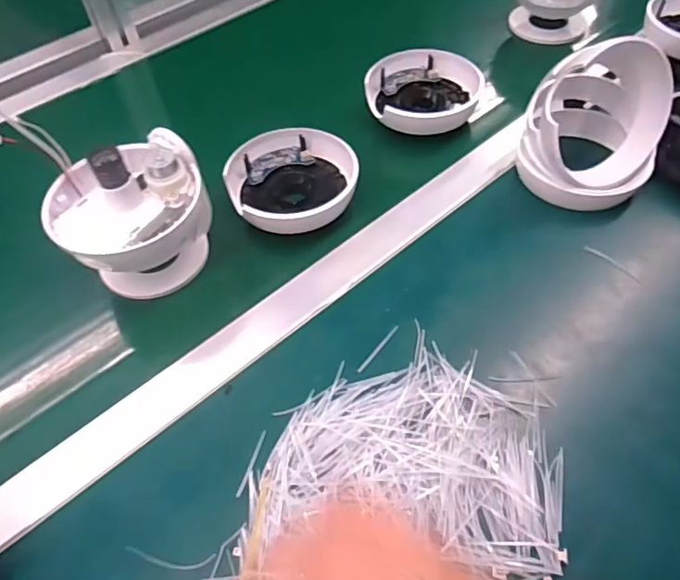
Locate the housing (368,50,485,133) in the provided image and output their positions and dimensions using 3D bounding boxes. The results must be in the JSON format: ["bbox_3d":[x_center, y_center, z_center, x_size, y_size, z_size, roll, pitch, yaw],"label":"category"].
[{"bbox_3d":[0.088,-0.212,0.567,0.114,0.032,0.096,-9,54,-2],"label":"housing"}]

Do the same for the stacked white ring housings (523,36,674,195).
[{"bbox_3d":[0.228,-0.154,0.470,0.107,0.116,0.126,11,56,12],"label":"stacked white ring housings"}]

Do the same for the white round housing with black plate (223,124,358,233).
[{"bbox_3d":[-0.039,-0.107,0.495,0.117,0.038,0.104,16,57,15],"label":"white round housing with black plate"}]

